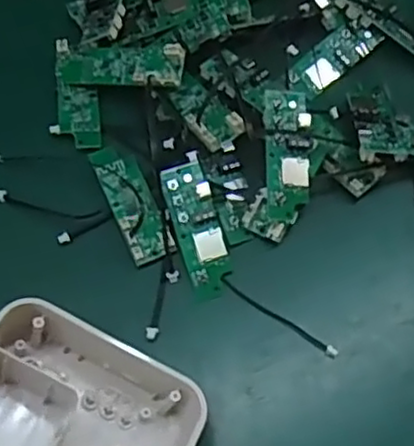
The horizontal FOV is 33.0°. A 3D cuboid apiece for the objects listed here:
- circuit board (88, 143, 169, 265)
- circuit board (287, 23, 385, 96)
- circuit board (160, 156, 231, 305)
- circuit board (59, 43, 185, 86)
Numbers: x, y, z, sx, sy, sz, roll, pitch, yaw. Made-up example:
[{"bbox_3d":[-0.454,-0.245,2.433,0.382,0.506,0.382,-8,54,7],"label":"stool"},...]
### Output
[{"bbox_3d":[-0.040,-0.012,0.371,0.022,0.005,0.069,-23,65,-6],"label":"circuit board"},{"bbox_3d":[0.074,-0.097,0.404,0.056,0.009,0.023,-39,68,-13],"label":"circuit board"},{"bbox_3d":[-0.004,0.003,0.361,0.025,0.006,0.071,-14,82,-5],"label":"circuit board"},{"bbox_3d":[-0.051,-0.087,0.395,0.078,0.012,0.026,5,67,21],"label":"circuit board"}]

